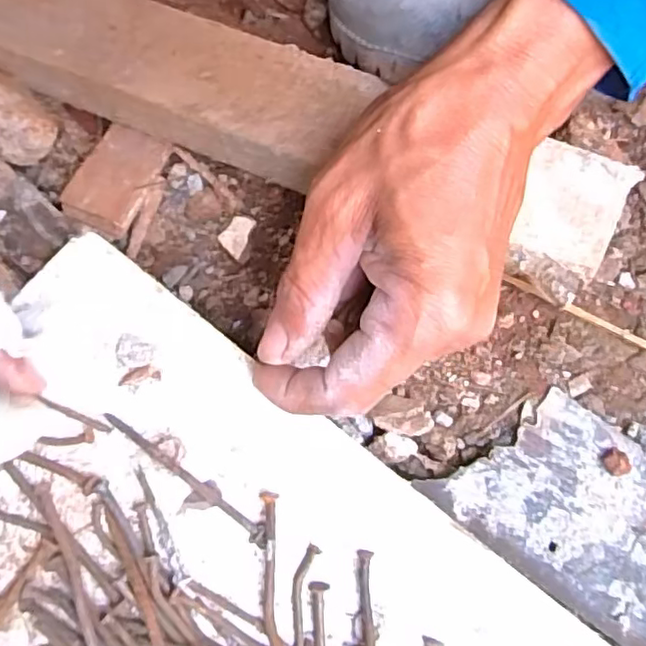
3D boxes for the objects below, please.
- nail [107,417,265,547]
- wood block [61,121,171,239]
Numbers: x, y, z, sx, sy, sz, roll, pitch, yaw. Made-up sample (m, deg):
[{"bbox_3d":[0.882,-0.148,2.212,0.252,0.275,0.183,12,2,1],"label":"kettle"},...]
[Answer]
[{"bbox_3d":[-0.054,0.061,0.246,0.080,0.005,0.006,35,73,11],"label":"nail"},{"bbox_3d":[-0.107,-0.074,0.322,0.036,0.014,0.059,19,70,6],"label":"wood block"}]

